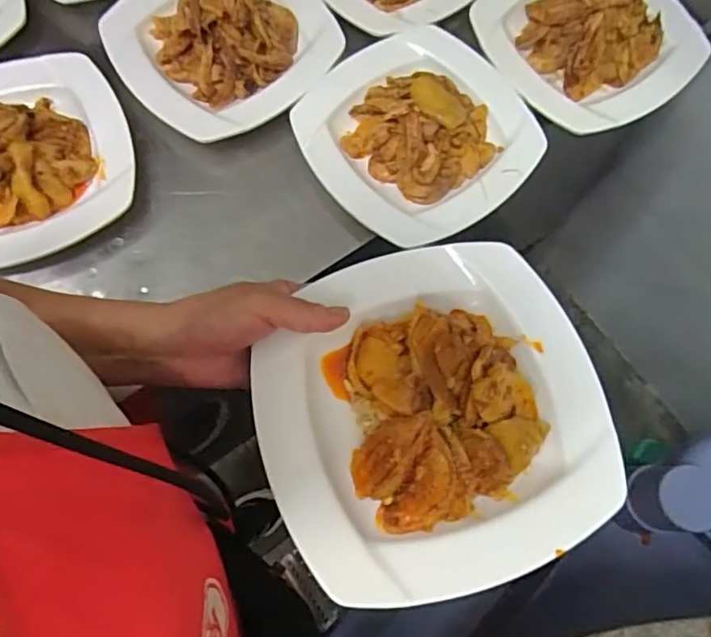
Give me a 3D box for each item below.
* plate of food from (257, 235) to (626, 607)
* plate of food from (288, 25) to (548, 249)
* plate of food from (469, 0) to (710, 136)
[{"bbox_3d":[0.044,0.054,0.356,0.197,0.050,0.197,-17,72,-7],"label":"plate of food"},{"bbox_3d":[0.062,-0.181,0.559,0.205,0.057,0.201,-37,76,-13],"label":"plate of food"},{"bbox_3d":[0.221,-0.282,0.548,0.180,0.066,0.188,-26,74,-10],"label":"plate of food"}]

